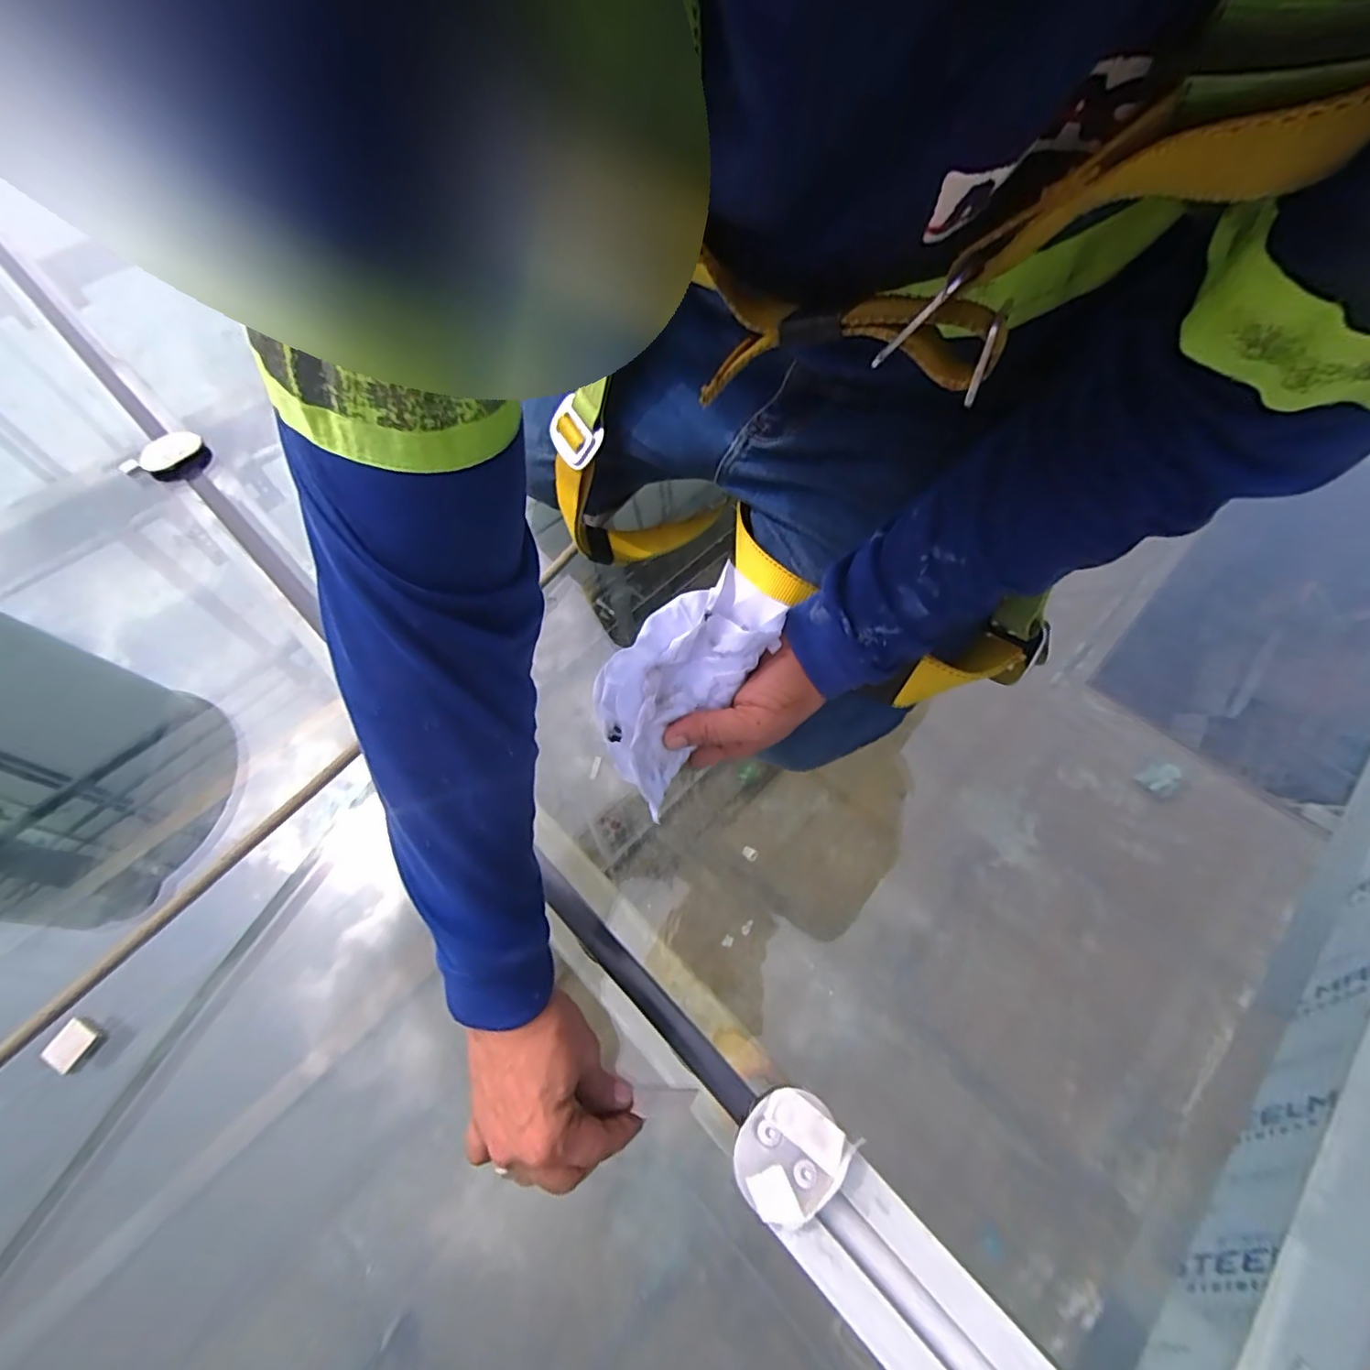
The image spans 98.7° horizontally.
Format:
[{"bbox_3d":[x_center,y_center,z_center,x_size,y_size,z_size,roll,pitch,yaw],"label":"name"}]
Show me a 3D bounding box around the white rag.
[{"bbox_3d":[-0.003,-0.009,0.379,0.070,0.052,0.156,35,86,21],"label":"white rag"}]

